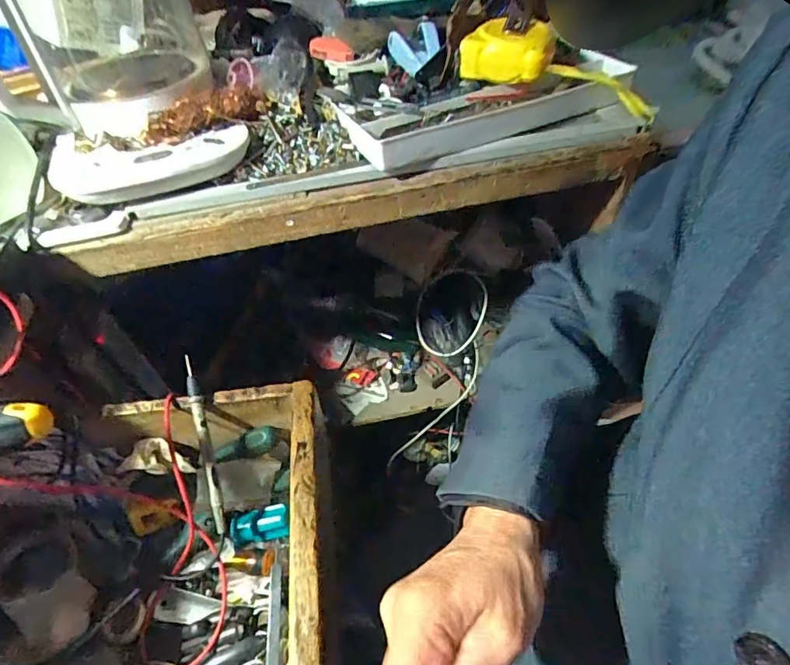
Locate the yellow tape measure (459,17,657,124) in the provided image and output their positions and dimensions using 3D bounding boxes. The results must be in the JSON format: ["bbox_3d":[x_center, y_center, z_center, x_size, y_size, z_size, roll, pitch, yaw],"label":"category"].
[{"bbox_3d":[0.152,-0.245,0.460,0.184,0.050,0.049,16,50,-3],"label":"yellow tape measure"}]

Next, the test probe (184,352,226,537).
[{"bbox_3d":[-0.157,0.091,0.407,0.012,0.012,0.143,-13,81,-6],"label":"test probe"}]

